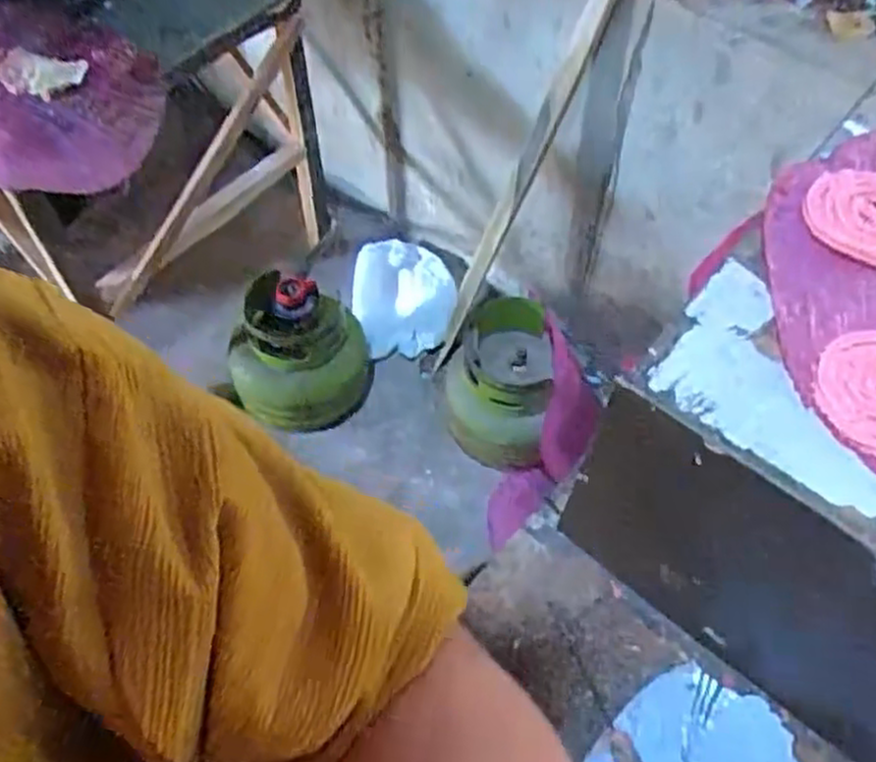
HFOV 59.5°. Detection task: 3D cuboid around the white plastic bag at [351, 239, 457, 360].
[{"bbox_3d":[-0.081,-0.184,1.734,0.213,0.149,0.290,-17,59,-11],"label":"white plastic bag"}]

